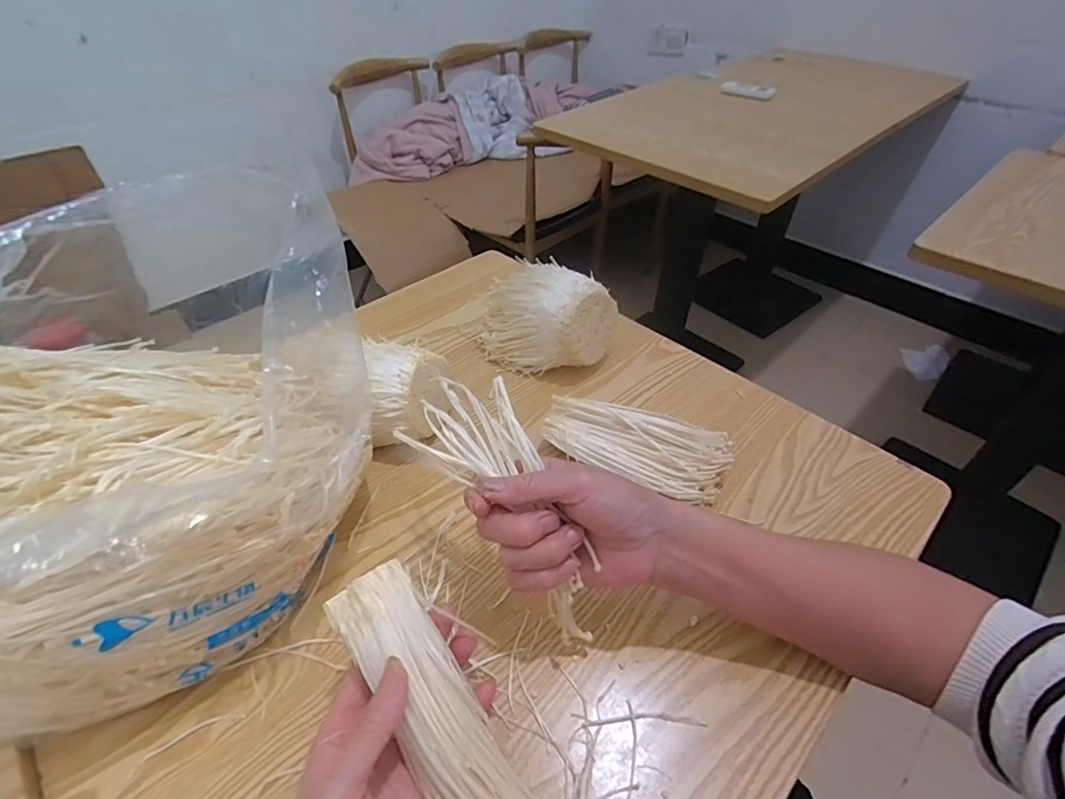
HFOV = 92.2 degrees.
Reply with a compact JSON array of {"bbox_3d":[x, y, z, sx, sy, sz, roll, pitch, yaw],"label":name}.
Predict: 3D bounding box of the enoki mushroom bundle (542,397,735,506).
[{"bbox_3d":[0.086,0.045,0.438,0.157,0.045,0.071,10,43,12],"label":"enoki mushroom bundle"}]

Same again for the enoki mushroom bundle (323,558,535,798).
[{"bbox_3d":[-0.051,0.167,0.268,0.049,0.037,0.159,-28,77,-27],"label":"enoki mushroom bundle"}]

